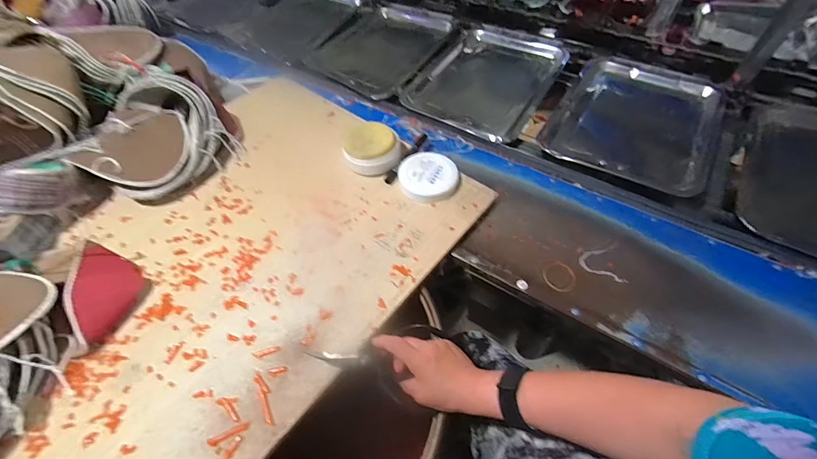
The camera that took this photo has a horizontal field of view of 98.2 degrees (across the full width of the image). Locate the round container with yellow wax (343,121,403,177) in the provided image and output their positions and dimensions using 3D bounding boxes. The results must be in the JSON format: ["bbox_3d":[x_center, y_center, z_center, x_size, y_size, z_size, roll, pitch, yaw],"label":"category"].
[{"bbox_3d":[-0.066,-0.152,0.646,0.102,0.036,0.110,-2,53,2],"label":"round container with yellow wax"}]

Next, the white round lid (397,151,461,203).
[{"bbox_3d":[0.035,-0.093,0.624,0.101,0.030,0.097,-2,53,2],"label":"white round lid"}]

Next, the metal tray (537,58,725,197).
[{"bbox_3d":[0.441,-0.206,0.700,0.271,0.056,0.358,30,60,23],"label":"metal tray"}]

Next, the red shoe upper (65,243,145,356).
[{"bbox_3d":[-0.429,0.077,0.501,0.078,0.039,0.172,-23,55,-13],"label":"red shoe upper"}]

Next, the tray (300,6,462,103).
[{"bbox_3d":[-0.094,-0.483,0.933,0.343,0.054,0.356,26,59,21],"label":"tray"}]

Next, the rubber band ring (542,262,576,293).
[{"bbox_3d":[0.230,0.071,0.538,0.048,0.004,0.051,-16,54,-8],"label":"rubber band ring"}]

